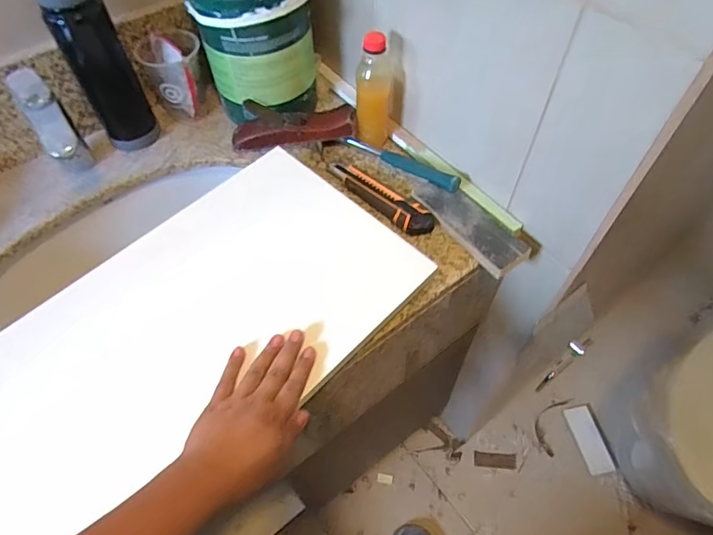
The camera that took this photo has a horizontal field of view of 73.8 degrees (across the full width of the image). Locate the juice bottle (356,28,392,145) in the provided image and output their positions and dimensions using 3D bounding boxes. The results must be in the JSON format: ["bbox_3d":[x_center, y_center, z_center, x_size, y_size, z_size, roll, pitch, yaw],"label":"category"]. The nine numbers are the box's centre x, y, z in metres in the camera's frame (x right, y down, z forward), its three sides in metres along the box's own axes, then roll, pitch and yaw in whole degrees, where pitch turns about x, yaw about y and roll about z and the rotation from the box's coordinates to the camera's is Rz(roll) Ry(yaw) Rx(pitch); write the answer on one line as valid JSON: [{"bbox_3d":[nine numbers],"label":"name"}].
[{"bbox_3d":[0.025,-0.265,0.703,0.055,0.165,0.063,3,56,3],"label":"juice bottle"}]

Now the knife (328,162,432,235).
[{"bbox_3d":[0.032,-0.108,0.700,0.044,0.017,0.189,-39,64,-22],"label":"knife"}]

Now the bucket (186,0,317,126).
[{"bbox_3d":[-0.146,-0.352,0.733,0.178,0.197,0.164,-13,57,-8],"label":"bucket"}]

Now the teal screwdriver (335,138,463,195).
[{"bbox_3d":[0.061,-0.163,0.721,0.213,0.029,0.025,33,63,21],"label":"teal screwdriver"}]

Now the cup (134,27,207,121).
[{"bbox_3d":[-0.292,-0.312,0.780,0.089,0.133,0.091,-1,56,1],"label":"cup"}]

